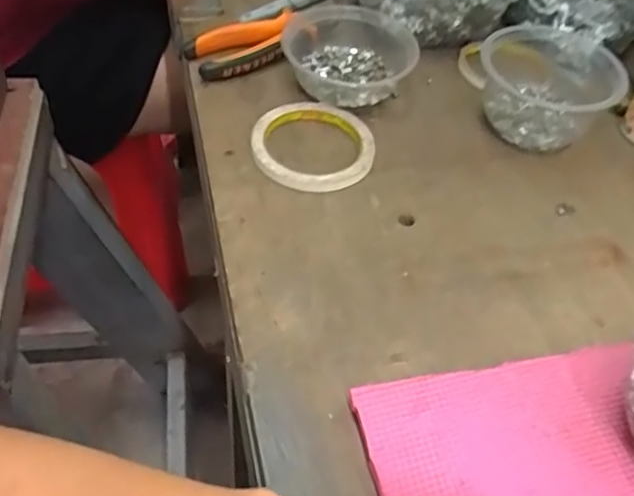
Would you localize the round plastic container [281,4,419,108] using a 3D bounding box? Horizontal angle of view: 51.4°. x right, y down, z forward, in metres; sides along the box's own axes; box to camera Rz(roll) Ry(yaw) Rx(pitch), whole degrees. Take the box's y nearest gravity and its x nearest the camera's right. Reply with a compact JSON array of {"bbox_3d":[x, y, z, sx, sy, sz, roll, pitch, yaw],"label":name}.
[{"bbox_3d":[0.029,-0.171,0.588,0.112,0.038,0.114,1,50,-2],"label":"round plastic container"}]

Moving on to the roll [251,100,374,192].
[{"bbox_3d":[-0.003,-0.084,0.530,0.097,0.014,0.094,1,50,-2],"label":"roll"}]

